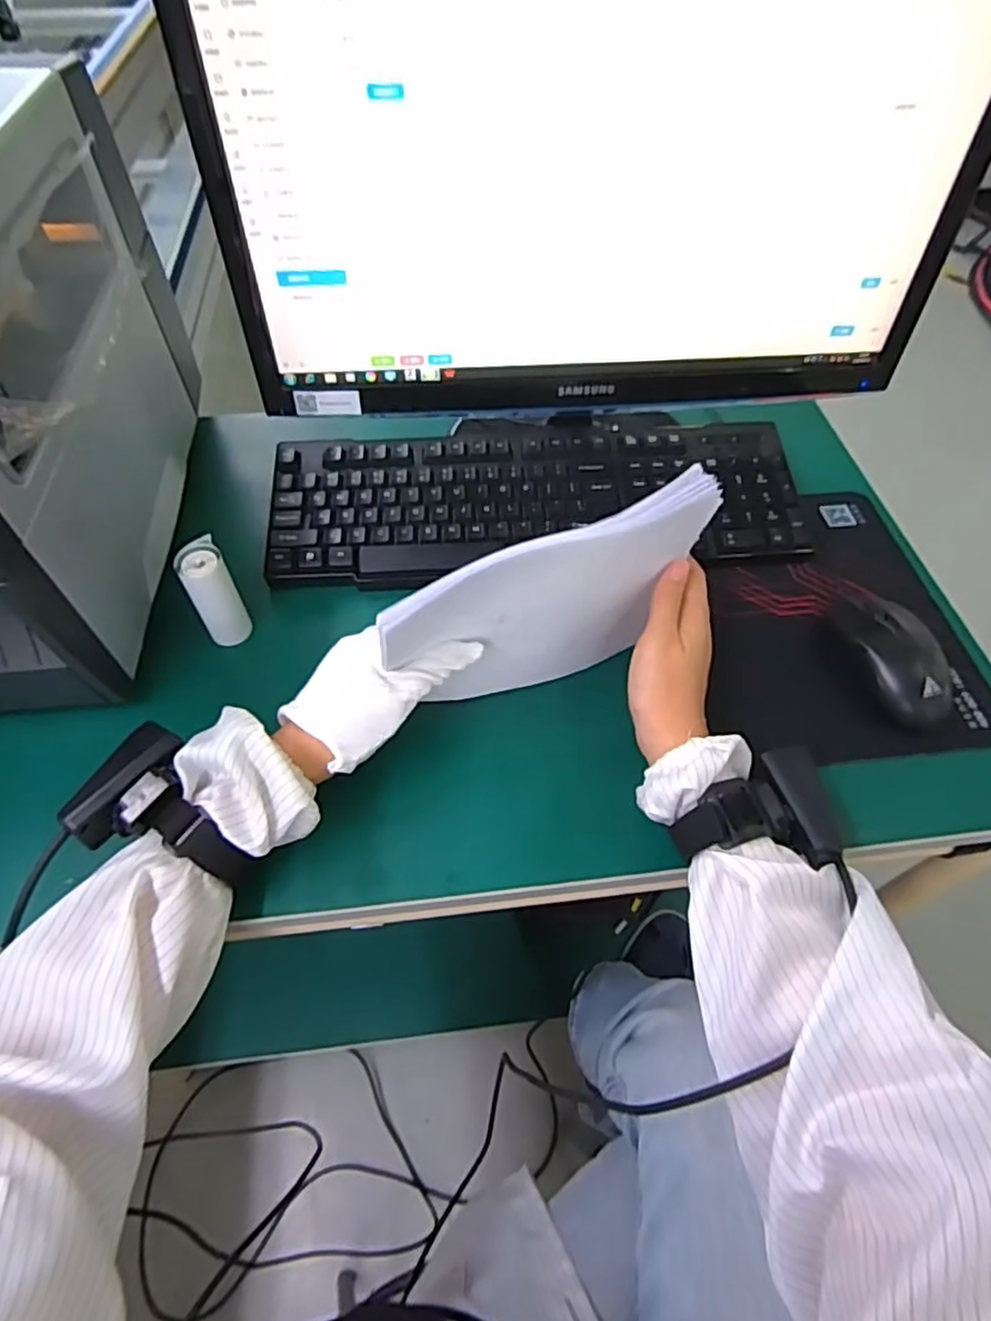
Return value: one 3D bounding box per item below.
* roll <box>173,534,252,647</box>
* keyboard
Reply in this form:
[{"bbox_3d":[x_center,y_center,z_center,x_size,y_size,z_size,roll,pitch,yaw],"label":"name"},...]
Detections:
[{"bbox_3d":[-0.213,-0.050,0.507,0.034,0.085,0.041,-25,58,-17],"label":"roll"},{"bbox_3d":[0.036,-0.141,0.582,0.457,0.037,0.159,-4,54,-3],"label":"keyboard"}]

